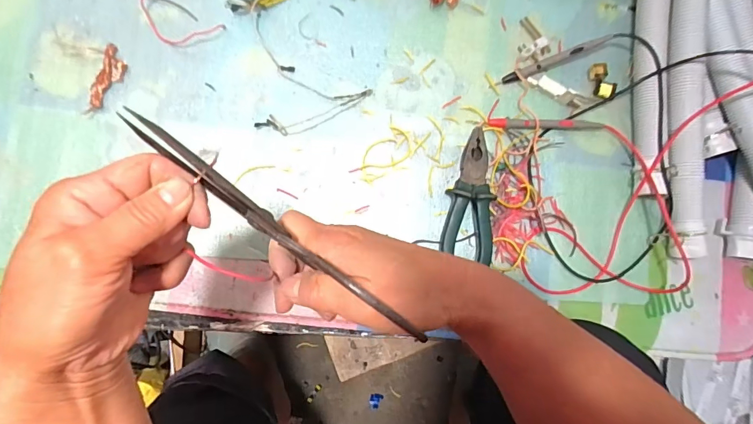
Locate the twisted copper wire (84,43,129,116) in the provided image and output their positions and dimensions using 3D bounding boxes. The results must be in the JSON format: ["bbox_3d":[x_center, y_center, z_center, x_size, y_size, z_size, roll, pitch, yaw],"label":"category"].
[{"bbox_3d":[-0.300,-0.146,0.479,0.025,0.007,0.083,14,85,0],"label":"twisted copper wire"}]

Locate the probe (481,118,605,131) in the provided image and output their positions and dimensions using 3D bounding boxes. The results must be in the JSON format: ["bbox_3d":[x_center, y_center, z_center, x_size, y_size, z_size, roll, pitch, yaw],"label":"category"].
[{"bbox_3d":[0.187,-0.096,0.474,0.129,0.016,0.012,3,85,-1],"label":"probe"}]

